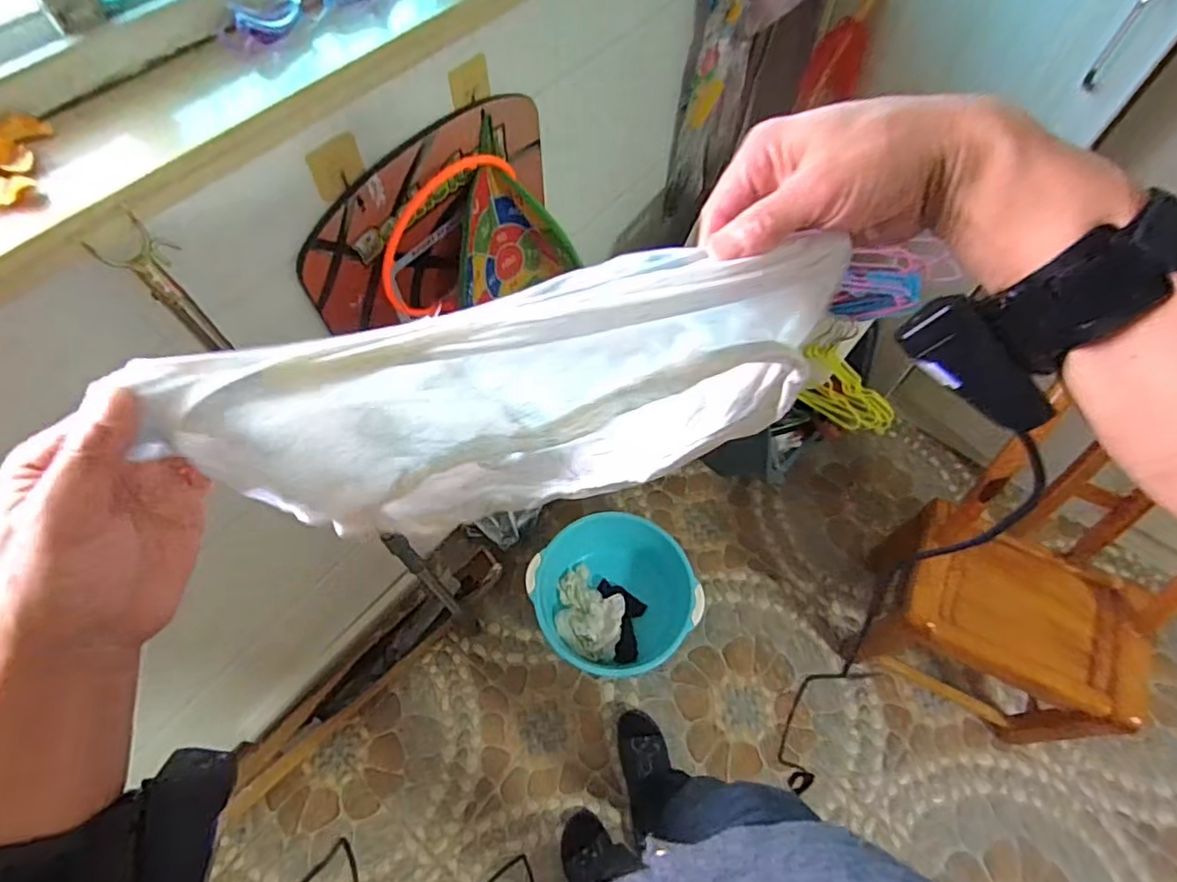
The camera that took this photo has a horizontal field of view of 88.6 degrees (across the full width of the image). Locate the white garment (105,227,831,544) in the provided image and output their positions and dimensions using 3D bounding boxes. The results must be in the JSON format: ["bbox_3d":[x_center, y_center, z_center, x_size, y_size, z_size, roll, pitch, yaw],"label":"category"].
[{"bbox_3d":[-0.034,-0.013,0.348,0.309,0.197,0.053,-10,65,-9],"label":"white garment"}]

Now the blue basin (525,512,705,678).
[{"bbox_3d":[0.048,0.337,1.359,0.324,0.150,0.353,0,61,0],"label":"blue basin"}]

